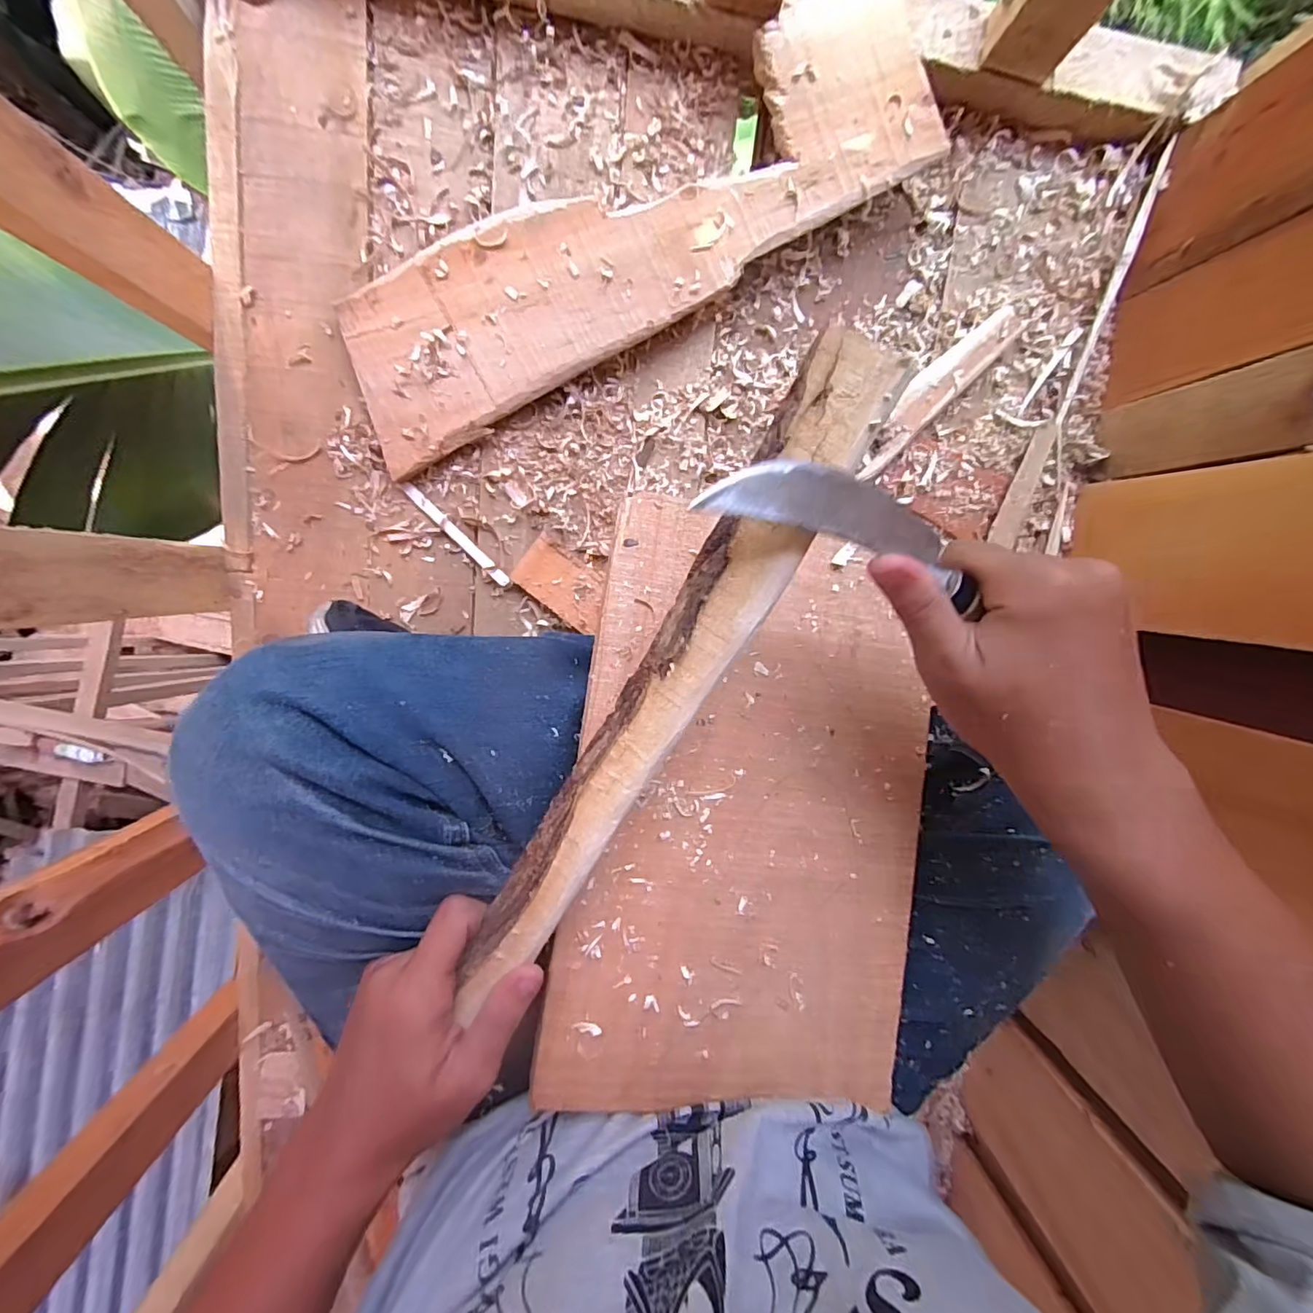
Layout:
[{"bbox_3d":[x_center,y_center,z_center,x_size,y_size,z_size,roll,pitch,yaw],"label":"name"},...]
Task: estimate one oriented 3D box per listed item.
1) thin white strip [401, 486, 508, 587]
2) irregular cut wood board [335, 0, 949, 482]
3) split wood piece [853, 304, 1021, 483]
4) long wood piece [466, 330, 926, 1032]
[{"bbox_3d":[-0.160,-0.097,0.441,0.009,0.007,0.107,-44,99,3],"label":"thin white strip"},{"bbox_3d":[-0.019,-0.299,0.399,0.450,0.021,0.118,-29,103,4],"label":"irregular cut wood board"},{"bbox_3d":[0.224,-0.215,0.447,0.170,0.019,0.032,-45,99,3],"label":"split wood piece"},{"bbox_3d":[-0.003,0.028,0.235,0.035,0.019,0.322,29,104,-8],"label":"long wood piece"}]

